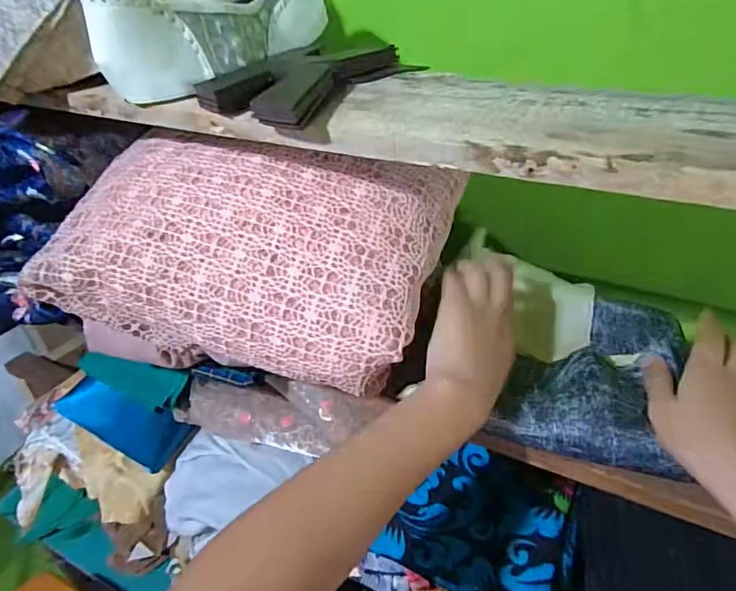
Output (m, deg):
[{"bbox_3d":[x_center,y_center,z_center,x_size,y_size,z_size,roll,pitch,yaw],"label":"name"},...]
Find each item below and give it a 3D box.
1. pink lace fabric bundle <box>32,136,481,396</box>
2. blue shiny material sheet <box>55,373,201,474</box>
[{"bbox_3d":[-0.095,-0.039,0.416,0.312,0.137,0.164,8,36,14],"label":"pink lace fabric bundle"},{"bbox_3d":[-0.276,0.143,0.576,0.138,0.018,0.062,35,77,-5],"label":"blue shiny material sheet"}]

